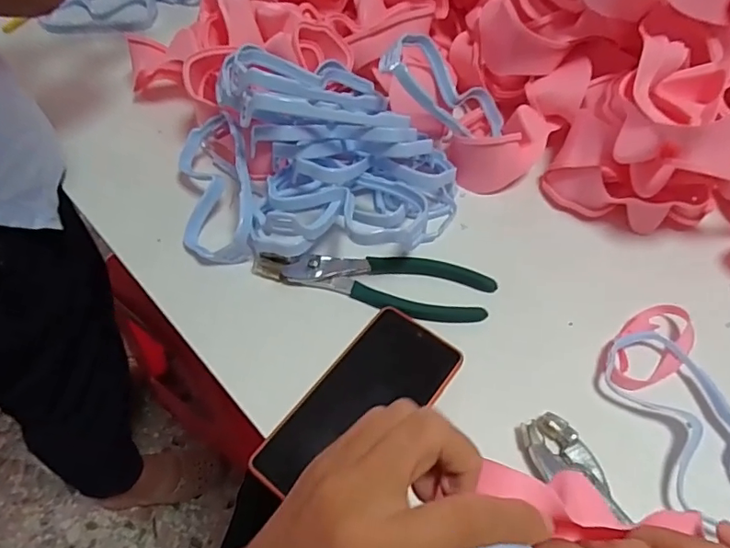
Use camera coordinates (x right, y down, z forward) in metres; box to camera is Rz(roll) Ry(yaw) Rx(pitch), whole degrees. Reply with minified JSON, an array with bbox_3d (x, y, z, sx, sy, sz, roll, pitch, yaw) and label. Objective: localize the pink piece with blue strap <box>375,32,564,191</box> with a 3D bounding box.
[{"bbox_3d":[0.099,-0.156,0.503,0.160,0.111,0.101,13,56,9],"label":"pink piece with blue strap"}]

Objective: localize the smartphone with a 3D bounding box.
[{"bbox_3d":[-0.002,0.097,0.385,0.077,0.010,0.161,34,61,22],"label":"smartphone"}]

